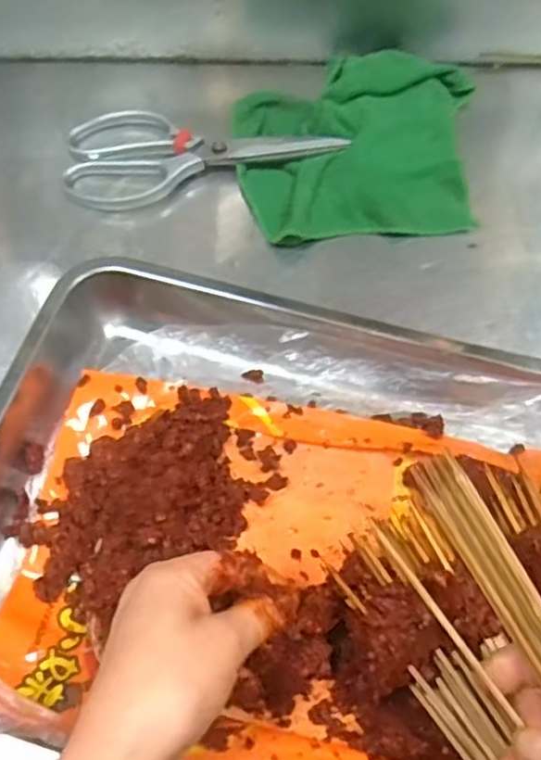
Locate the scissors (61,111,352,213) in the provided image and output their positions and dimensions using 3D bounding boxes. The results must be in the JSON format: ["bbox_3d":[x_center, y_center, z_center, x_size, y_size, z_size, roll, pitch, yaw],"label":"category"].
[{"bbox_3d":[-0.058,-0.186,0.543,0.215,0.024,0.082,-13,64,-6],"label":"scissors"}]

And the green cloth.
[{"bbox_3d":[0.071,-0.189,0.536,0.188,0.031,0.160,-5,63,-2],"label":"green cloth"}]

